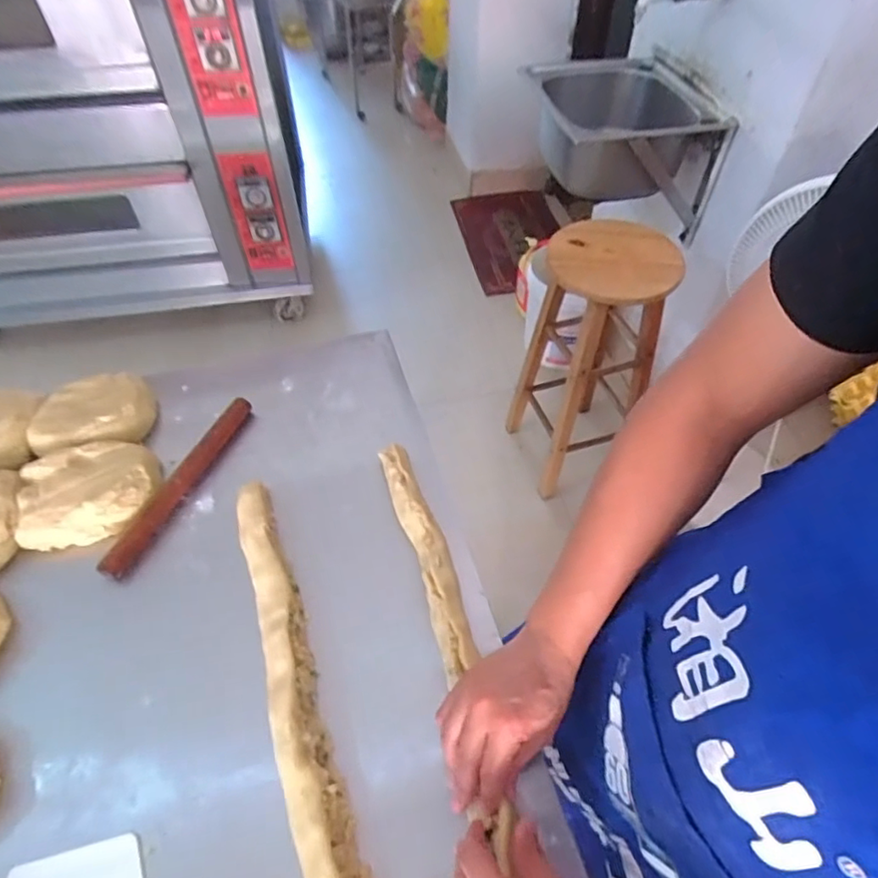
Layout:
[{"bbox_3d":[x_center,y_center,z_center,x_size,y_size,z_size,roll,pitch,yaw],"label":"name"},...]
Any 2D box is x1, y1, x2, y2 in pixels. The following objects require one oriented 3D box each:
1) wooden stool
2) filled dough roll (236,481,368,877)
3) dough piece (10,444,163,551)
[{"bbox_3d":[0.364,-0.189,1.426,0.249,0.650,0.281,-13,53,-10],"label":"wooden stool"},{"bbox_3d":[-0.120,0.302,0.524,0.060,0.055,0.630,-15,53,-11],"label":"filled dough roll"},{"bbox_3d":[-0.430,0.063,0.691,0.152,0.042,0.122,-14,53,-11],"label":"dough piece"}]

